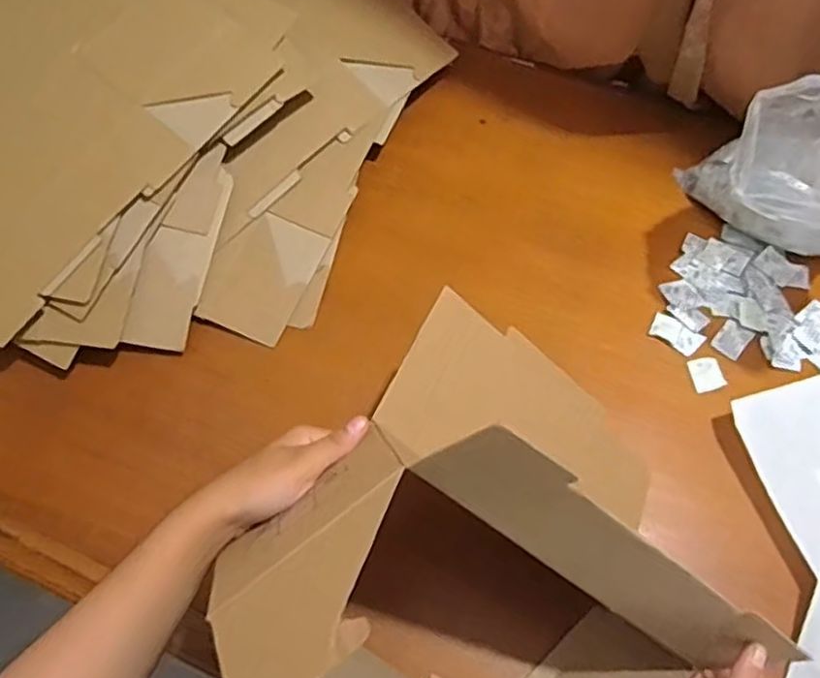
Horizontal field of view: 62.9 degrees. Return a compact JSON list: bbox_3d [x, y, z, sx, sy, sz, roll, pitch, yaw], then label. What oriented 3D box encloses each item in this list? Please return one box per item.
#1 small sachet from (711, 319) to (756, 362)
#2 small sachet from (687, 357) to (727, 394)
[{"bbox_3d":[0.331,0.000,0.686,0.031,0.004,0.040,39,68,18],"label":"small sachet"},{"bbox_3d":[0.296,0.035,0.667,0.032,0.004,0.036,-5,62,-3],"label":"small sachet"}]

